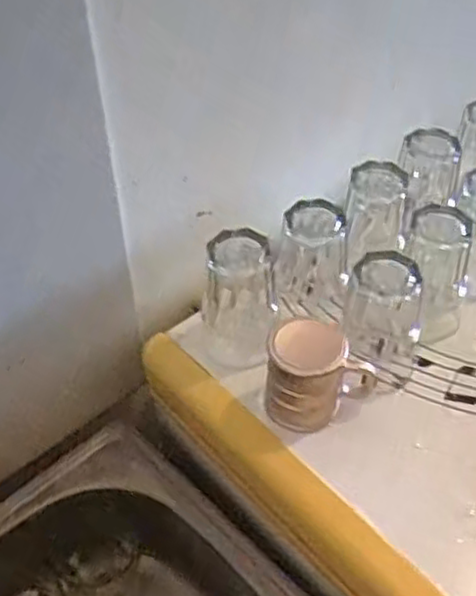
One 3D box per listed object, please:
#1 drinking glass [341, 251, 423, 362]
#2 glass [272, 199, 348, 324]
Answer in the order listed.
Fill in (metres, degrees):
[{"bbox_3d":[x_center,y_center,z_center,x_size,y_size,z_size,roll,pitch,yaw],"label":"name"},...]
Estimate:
[{"bbox_3d":[0.148,0.015,0.721,0.075,0.124,0.083,12,47,12],"label":"drinking glass"},{"bbox_3d":[0.085,-0.029,0.770,0.085,0.130,0.079,5,46,5],"label":"glass"}]

